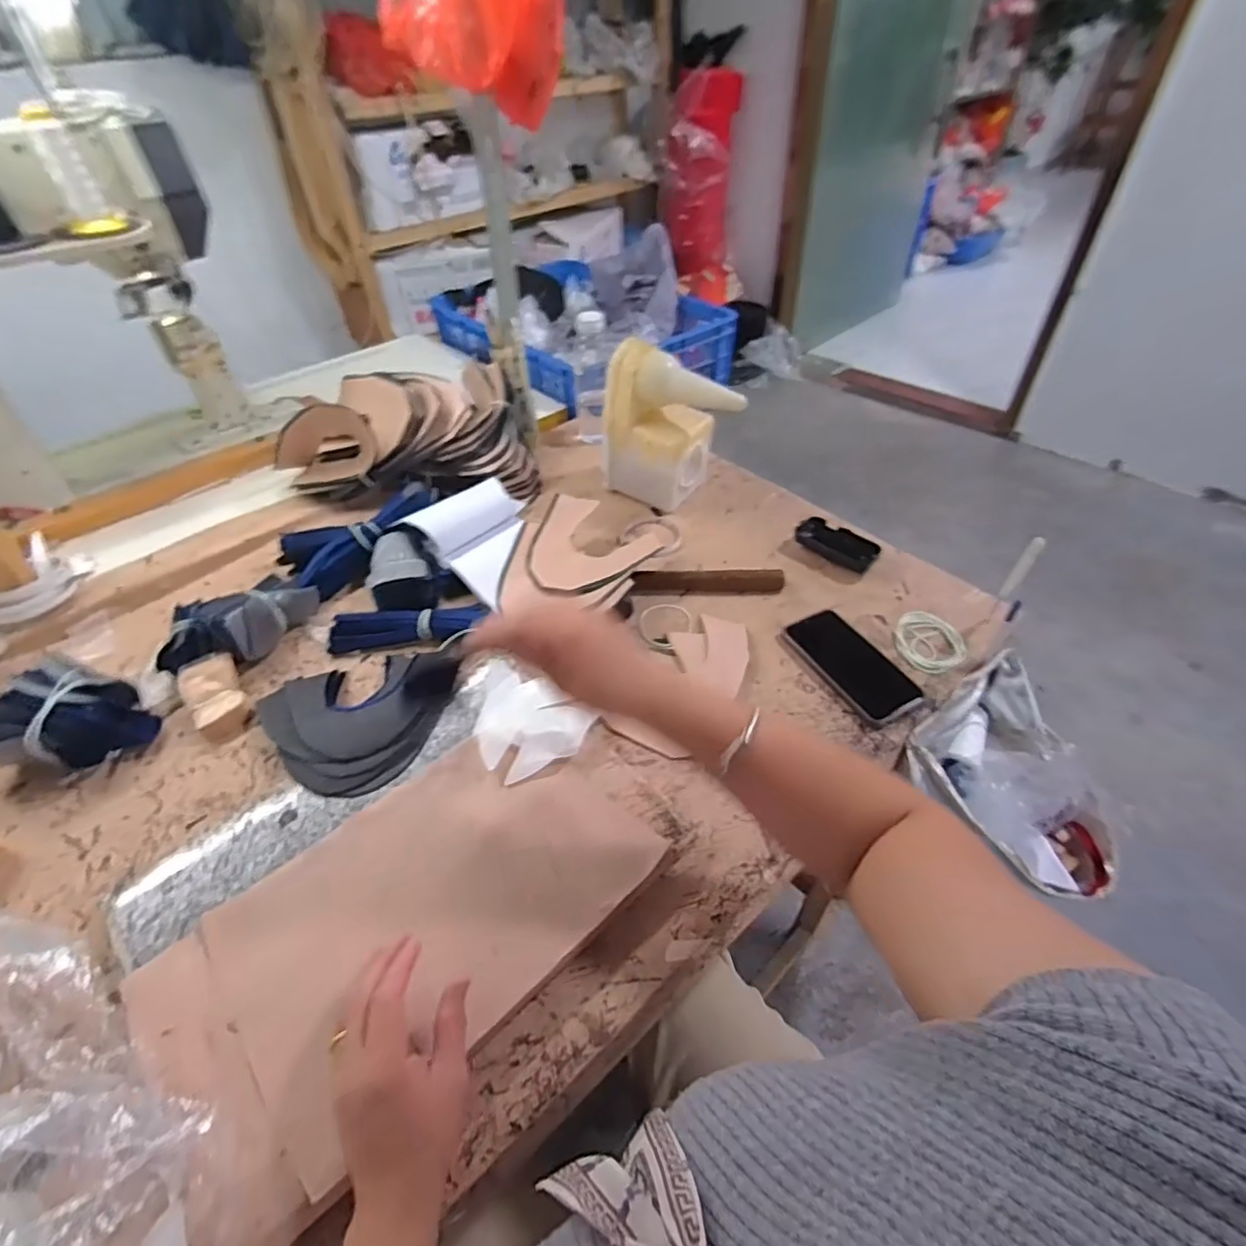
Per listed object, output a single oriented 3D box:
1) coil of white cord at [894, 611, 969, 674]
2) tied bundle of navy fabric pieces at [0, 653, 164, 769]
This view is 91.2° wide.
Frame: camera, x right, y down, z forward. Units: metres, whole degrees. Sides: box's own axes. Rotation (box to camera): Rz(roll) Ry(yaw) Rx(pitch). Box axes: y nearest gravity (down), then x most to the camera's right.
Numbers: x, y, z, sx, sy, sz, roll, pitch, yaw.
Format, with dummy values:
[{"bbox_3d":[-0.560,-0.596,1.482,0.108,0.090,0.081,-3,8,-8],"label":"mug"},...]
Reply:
[{"bbox_3d":[0.352,0.021,0.699,0.077,0.005,0.092,25,52,25],"label":"coil of white cord"},{"bbox_3d":[-0.547,0.098,0.601,0.109,0.069,0.110,14,49,13],"label":"tied bundle of navy fabric pieces"}]

